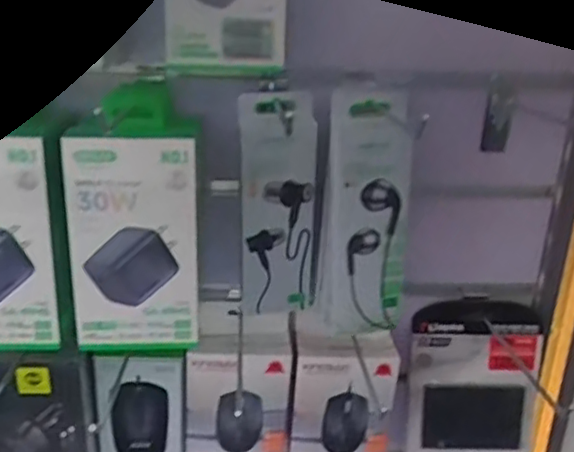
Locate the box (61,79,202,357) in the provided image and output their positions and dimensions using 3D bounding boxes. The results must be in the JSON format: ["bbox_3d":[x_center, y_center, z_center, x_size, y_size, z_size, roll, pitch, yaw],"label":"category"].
[{"bbox_3d":[-0.109,-0.002,0.464,0.087,0.191,0.033,1,22,-4],"label":"box"}]

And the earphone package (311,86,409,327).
[{"bbox_3d":[0.063,-0.005,0.502,0.068,0.201,0.028,6,29,4],"label":"earphone package"}]

